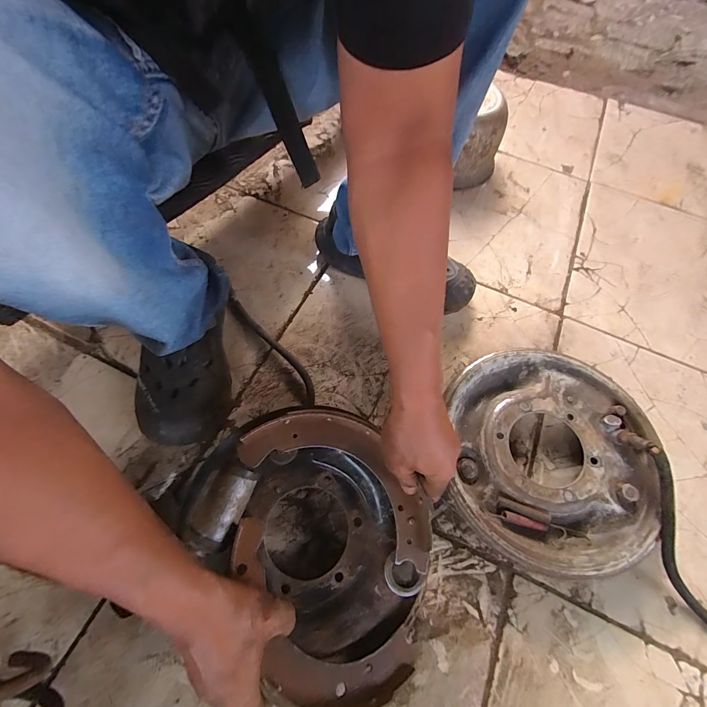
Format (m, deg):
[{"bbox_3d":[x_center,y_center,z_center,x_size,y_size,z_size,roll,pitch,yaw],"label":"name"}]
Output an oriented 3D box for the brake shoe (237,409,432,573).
[{"bbox_3d":[-0.003,0.126,0.357,0.220,0.042,0.104,31,66,13],"label":"brake shoe"}]

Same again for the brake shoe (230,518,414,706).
[{"bbox_3d":[-0.041,0.254,0.316,0.218,0.053,0.097,45,69,6],"label":"brake shoe"}]

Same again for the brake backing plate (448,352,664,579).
[{"bbox_3d":[0.240,0.125,0.431,0.253,0.061,0.268,7,63,1],"label":"brake backing plate"}]

